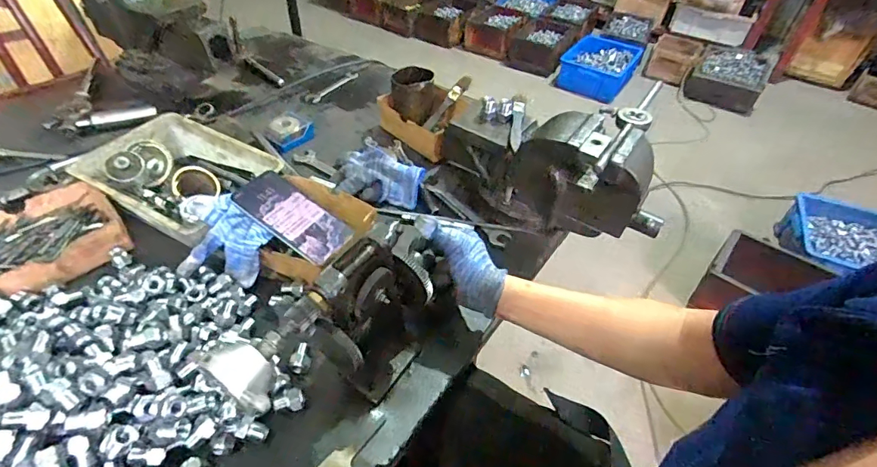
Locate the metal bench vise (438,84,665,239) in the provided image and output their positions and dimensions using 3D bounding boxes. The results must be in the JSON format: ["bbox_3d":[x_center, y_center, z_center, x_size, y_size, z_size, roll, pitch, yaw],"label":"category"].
[{"bbox_3d":[0.220,-0.086,0.640,0.208,0.141,0.150,21,48,17],"label":"metal bench vise"}]

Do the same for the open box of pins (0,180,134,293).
[{"bbox_3d":[-0.505,0.010,0.568,0.141,0.046,0.170,33,52,26],"label":"open box of pins"}]

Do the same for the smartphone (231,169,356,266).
[{"bbox_3d":[-0.191,-0.024,0.587,0.154,0.009,0.074,35,51,7],"label":"smartphone"}]

